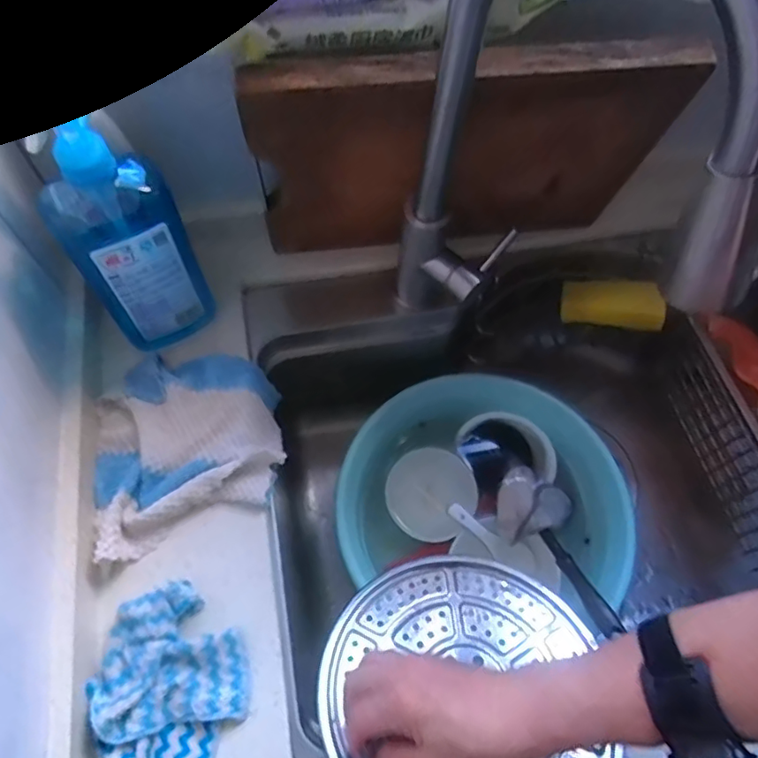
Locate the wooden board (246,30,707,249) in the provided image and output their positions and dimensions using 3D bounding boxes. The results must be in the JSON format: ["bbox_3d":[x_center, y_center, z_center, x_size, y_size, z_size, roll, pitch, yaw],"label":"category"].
[{"bbox_3d":[0.073,-0.207,0.541,0.362,0.252,0.042,-6,76,-4],"label":"wooden board"}]

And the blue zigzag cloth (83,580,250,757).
[{"bbox_3d":[-0.150,0.240,0.425,0.145,0.034,0.114,35,68,15],"label":"blue zigzag cloth"}]

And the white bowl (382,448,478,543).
[{"bbox_3d":[0.062,0.142,0.692,0.105,0.044,0.111,1,64,-1],"label":"white bowl"}]

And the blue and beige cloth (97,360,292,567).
[{"bbox_3d":[-0.175,0.064,0.525,0.159,0.045,0.174,-10,64,-6],"label":"blue and beige cloth"}]

